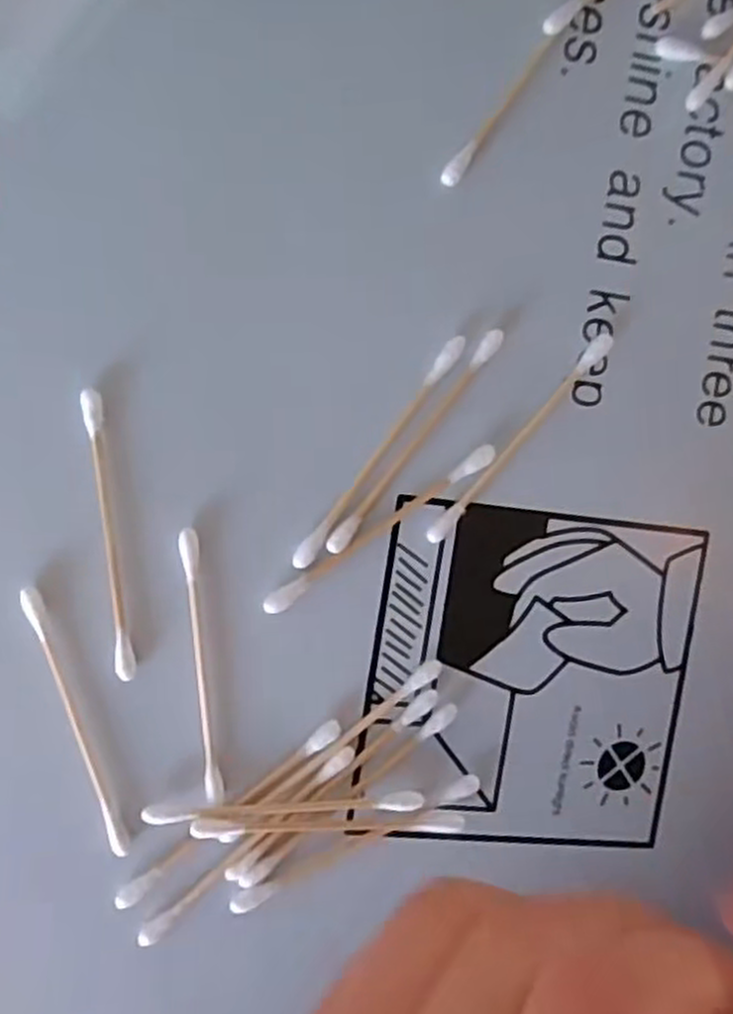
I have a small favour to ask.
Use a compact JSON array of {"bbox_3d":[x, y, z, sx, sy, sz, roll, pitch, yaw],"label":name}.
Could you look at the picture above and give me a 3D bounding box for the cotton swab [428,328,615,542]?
[{"bbox_3d":[0.041,-0.018,0.204,0.006,0.004,0.072,42,87,-9],"label":"cotton swab"}]

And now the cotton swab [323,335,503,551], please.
[{"bbox_3d":[0.013,-0.017,0.199,0.005,0.004,0.071,39,88,-9],"label":"cotton swab"}]

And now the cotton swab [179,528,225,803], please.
[{"bbox_3d":[-0.042,0.041,0.196,0.004,0.004,0.070,-6,95,-8],"label":"cotton swab"}]

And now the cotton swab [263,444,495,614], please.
[{"bbox_3d":[0.004,0.006,0.200,0.071,0.004,0.005,-35,98,-5],"label":"cotton swab"}]

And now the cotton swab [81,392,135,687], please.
[{"bbox_3d":[-0.063,0.007,0.190,0.005,0.004,0.072,-6,95,-8],"label":"cotton swab"}]

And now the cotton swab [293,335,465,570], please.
[{"bbox_3d":[0.004,-0.014,0.197,0.005,0.004,0.072,36,88,-9],"label":"cotton swab"}]

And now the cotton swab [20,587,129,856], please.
[{"bbox_3d":[-0.072,0.054,0.190,0.004,0.004,0.071,-18,96,-7],"label":"cotton swab"}]

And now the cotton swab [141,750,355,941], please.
[{"bbox_3d":[-0.031,0.088,0.199,0.071,0.004,0.005,-41,99,-4],"label":"cotton swab"}]

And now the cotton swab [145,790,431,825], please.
[{"bbox_3d":[-0.021,0.078,0.200,0.071,0.005,0.005,-1,94,-9],"label":"cotton swab"}]

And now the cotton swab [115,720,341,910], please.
[{"bbox_3d":[-0.035,0.079,0.198,0.071,0.004,0.004,-38,98,-4],"label":"cotton swab"}]

